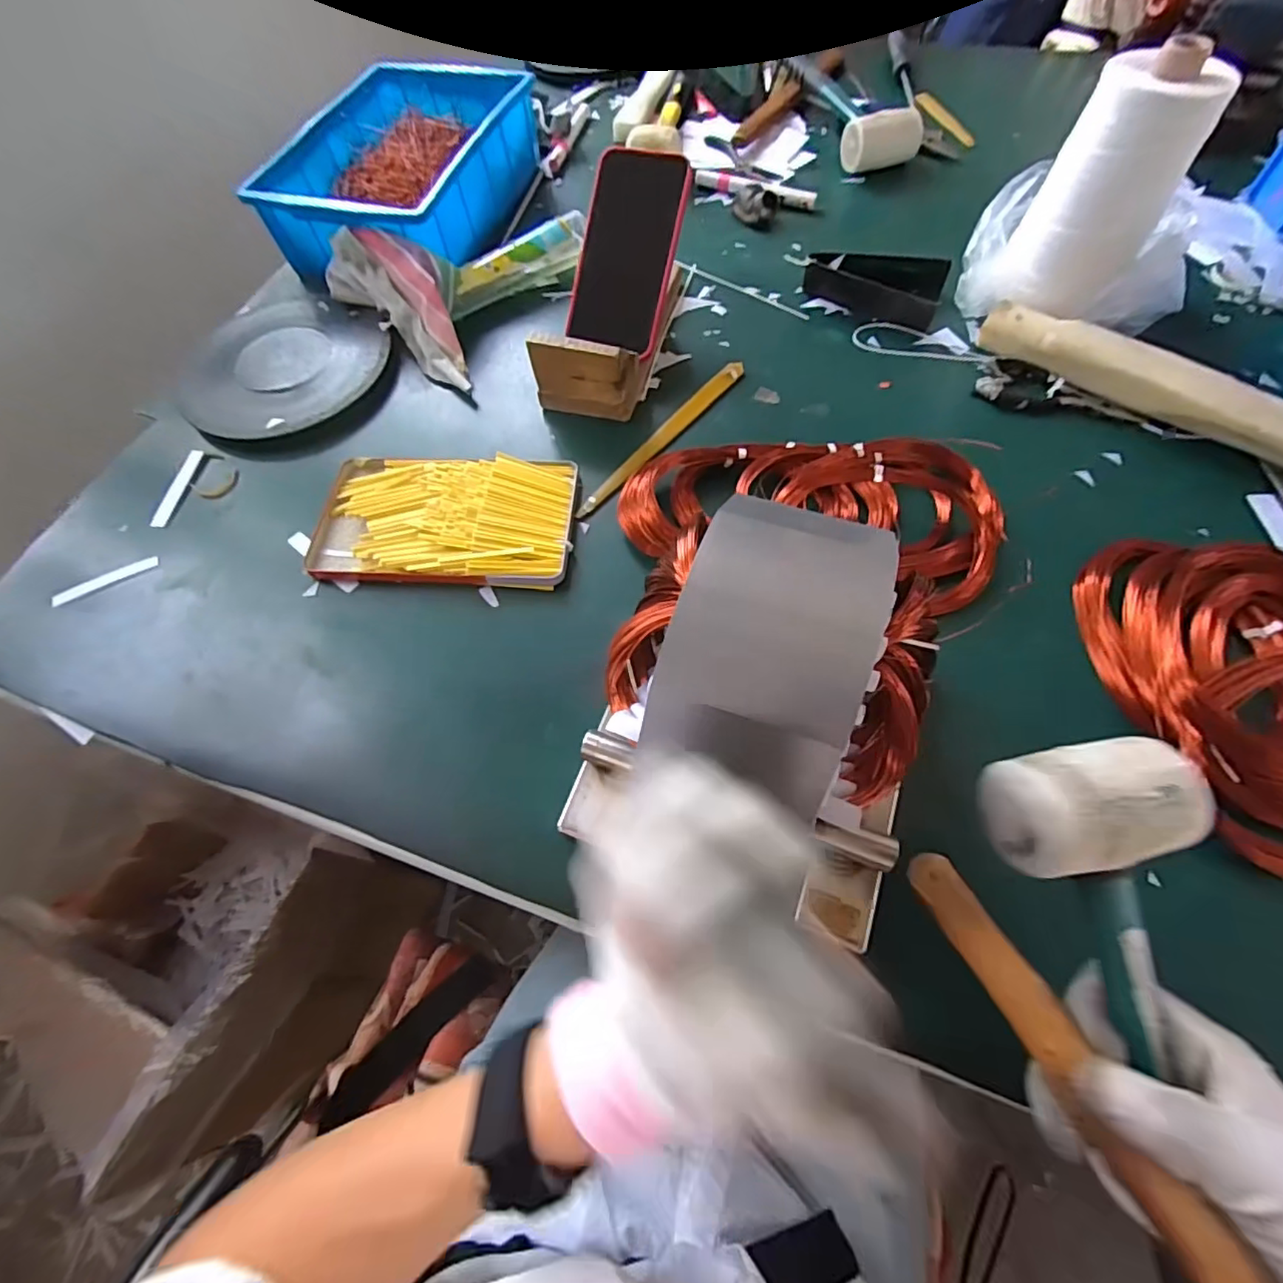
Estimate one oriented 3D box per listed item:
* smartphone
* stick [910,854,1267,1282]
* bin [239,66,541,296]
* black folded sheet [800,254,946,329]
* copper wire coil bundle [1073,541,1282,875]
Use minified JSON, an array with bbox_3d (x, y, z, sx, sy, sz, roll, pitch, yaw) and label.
[{"bbox_3d":[-0.014,-0.335,0.508,0.083,0.013,0.158,16,97,9],"label":"smartphone"},{"bbox_3d":[0.183,0.191,0.206,0.020,0.016,0.249,-21,49,-8],"label":"stick"},{"bbox_3d":[-0.252,-0.505,0.644,0.209,0.091,0.296,13,63,10],"label":"bin"},{"bbox_3d":[0.218,-0.337,0.561,0.126,0.033,0.068,22,65,14],"label":"black folded sheet"},{"bbox_3d":[0.382,0.022,0.363,0.149,0.033,0.210,-11,62,-3],"label":"copper wire coil bundle"}]

